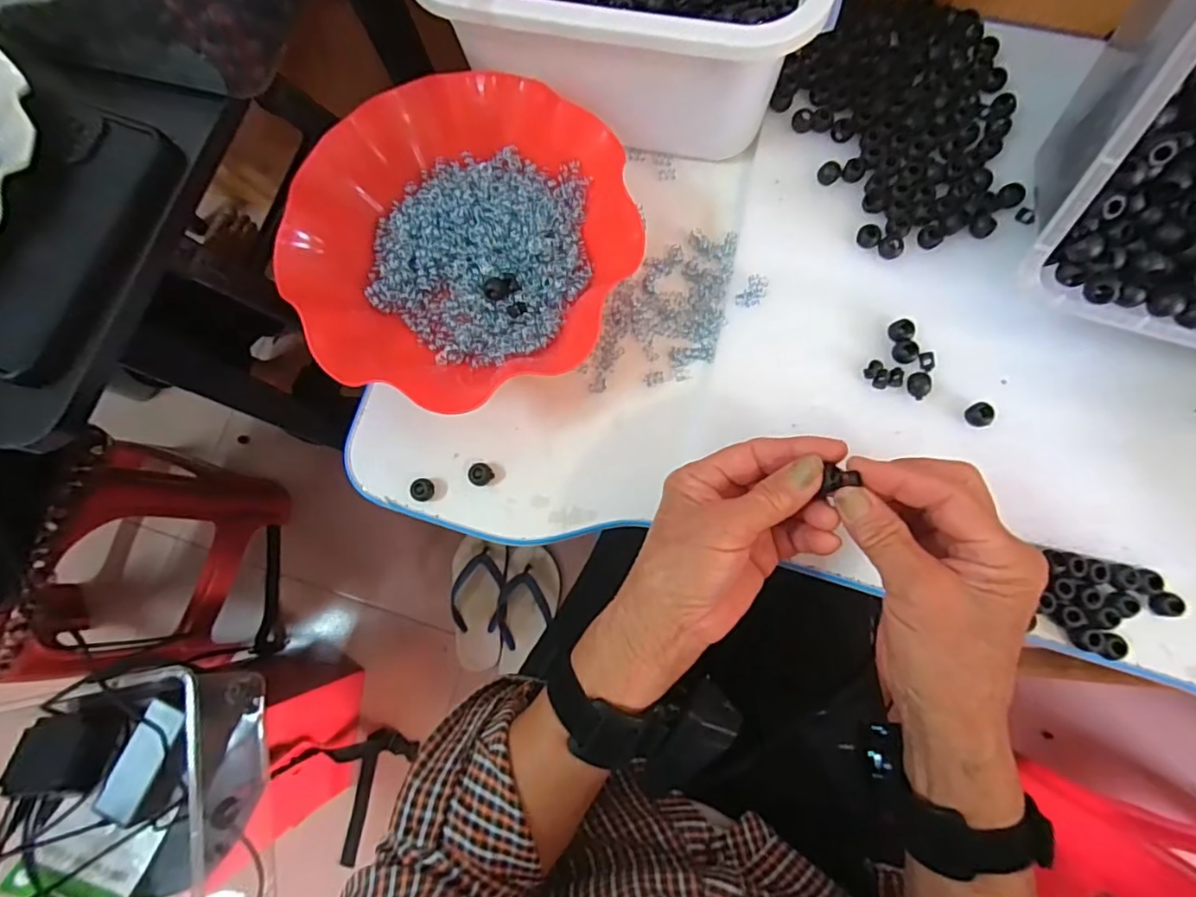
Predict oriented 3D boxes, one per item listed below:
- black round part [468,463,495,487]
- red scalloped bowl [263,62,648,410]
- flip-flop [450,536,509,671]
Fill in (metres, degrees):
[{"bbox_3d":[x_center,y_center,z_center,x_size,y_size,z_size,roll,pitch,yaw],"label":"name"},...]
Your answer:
[{"bbox_3d":[-0.080,0.018,0.384,0.015,0.011,0.014,-1,78,4],"label":"black round part"},{"bbox_3d":[-0.090,-0.142,0.381,0.218,0.053,0.205,-1,78,4],"label":"red scalloped bowl"},{"bbox_3d":[-0.208,0.270,0.989,0.099,0.038,0.215,-4,78,4],"label":"flip-flop"}]

